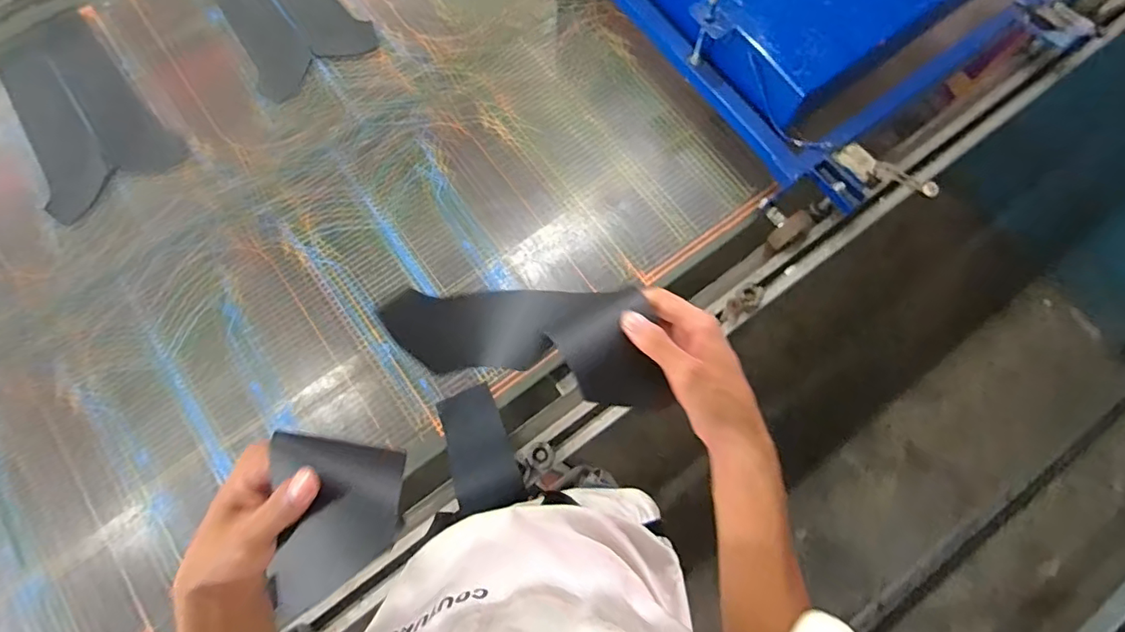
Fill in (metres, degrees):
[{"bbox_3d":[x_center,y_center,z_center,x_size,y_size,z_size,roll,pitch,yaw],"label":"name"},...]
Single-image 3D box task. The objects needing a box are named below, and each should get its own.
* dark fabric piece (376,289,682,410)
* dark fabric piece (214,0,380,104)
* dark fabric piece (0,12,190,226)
[{"bbox_3d":[-0.069,0.017,0.512,0.116,0.305,0.085,24,71,-32],"label":"dark fabric piece"},{"bbox_3d":[-0.525,-0.577,0.962,0.207,0.011,0.376,-35,79,-9],"label":"dark fabric piece"},{"bbox_3d":[-0.819,-0.354,0.907,0.218,0.039,0.373,-32,78,-9],"label":"dark fabric piece"}]

